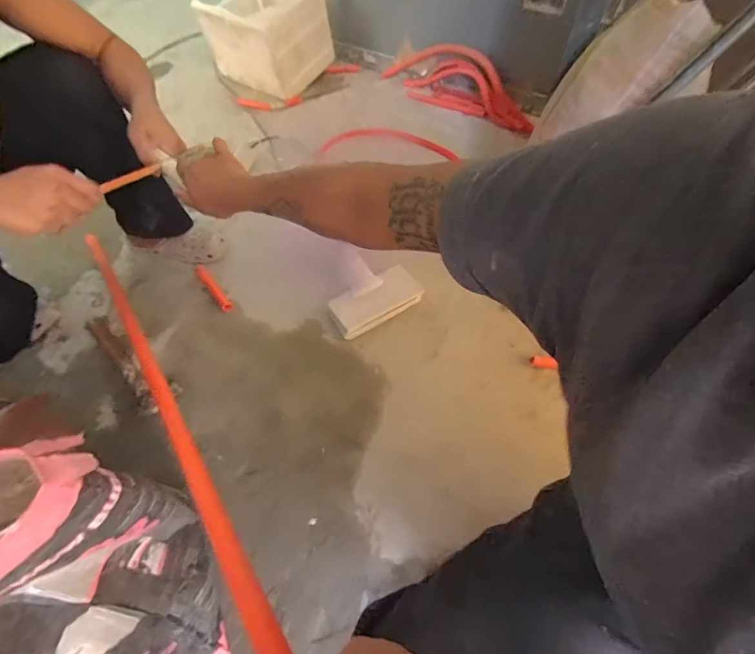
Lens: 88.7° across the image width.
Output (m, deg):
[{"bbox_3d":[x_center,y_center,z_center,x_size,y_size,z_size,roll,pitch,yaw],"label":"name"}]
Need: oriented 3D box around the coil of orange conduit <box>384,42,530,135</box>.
[{"bbox_3d":[0.253,-0.783,1.252,0.549,0.186,0.095,34,67,20],"label":"coil of orange conduit"}]

